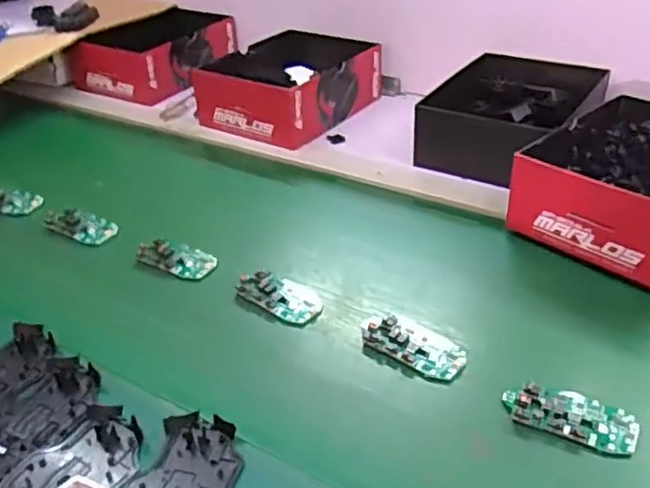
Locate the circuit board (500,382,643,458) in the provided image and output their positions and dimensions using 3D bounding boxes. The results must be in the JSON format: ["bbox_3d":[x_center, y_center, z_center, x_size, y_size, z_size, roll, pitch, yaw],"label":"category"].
[{"bbox_3d":[0.191,0.137,0.514,0.097,0.018,0.043,11,37,21],"label":"circuit board"}]

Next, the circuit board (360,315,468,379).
[{"bbox_3d":[0.081,0.088,0.593,0.099,0.015,0.053,20,41,30],"label":"circuit board"}]

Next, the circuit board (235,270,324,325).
[{"bbox_3d":[-0.046,0.052,0.658,0.094,0.007,0.050,21,41,31],"label":"circuit board"}]

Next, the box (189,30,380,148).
[{"bbox_3d":[-0.067,-0.247,1.021,0.219,0.081,0.230,18,40,29],"label":"box"}]

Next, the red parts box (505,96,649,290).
[{"bbox_3d":[0.345,-0.073,0.718,0.251,0.086,0.205,-32,44,-32],"label":"red parts box"}]

